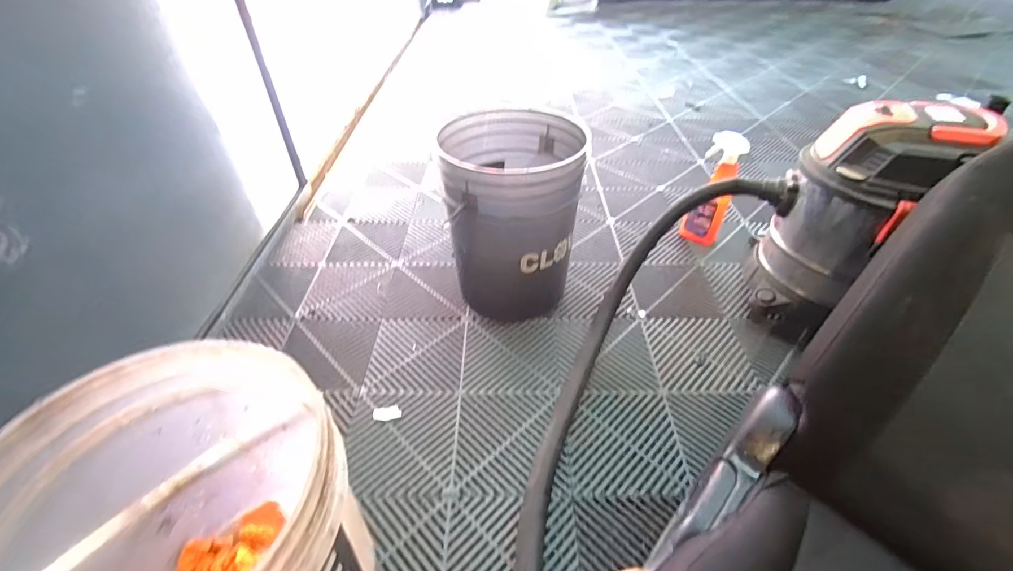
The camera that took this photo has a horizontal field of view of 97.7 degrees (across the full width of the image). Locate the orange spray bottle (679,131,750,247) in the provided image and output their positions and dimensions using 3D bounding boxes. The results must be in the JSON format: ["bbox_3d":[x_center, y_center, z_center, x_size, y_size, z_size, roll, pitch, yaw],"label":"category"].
[{"bbox_3d":[0.524,-0.232,1.126,0.098,0.288,0.071,33,52,32],"label":"orange spray bottle"}]

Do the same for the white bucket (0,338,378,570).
[{"bbox_3d":[-0.317,0.276,0.484,0.316,0.332,0.295,-1,42,0],"label":"white bucket"}]

